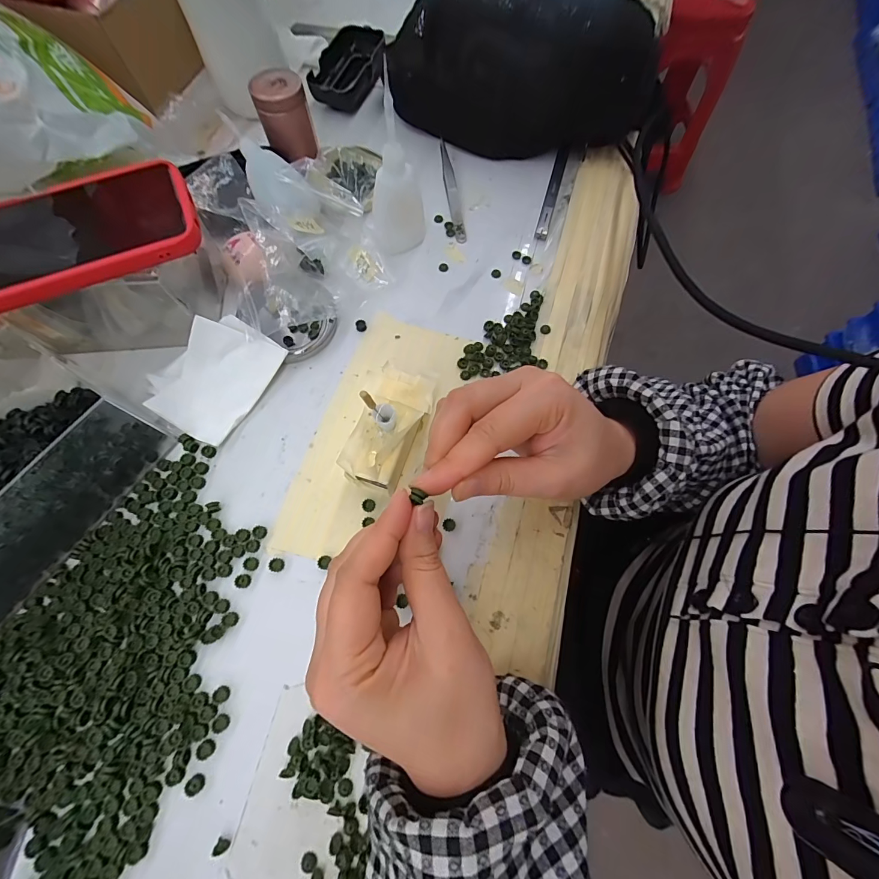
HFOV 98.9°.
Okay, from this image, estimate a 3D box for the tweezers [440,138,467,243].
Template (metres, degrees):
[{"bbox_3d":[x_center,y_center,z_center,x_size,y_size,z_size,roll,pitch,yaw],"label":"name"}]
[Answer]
[{"bbox_3d":[0.011,-0.244,0.361,0.011,0.008,0.131,-6,72,-4],"label":"tweezers"}]

